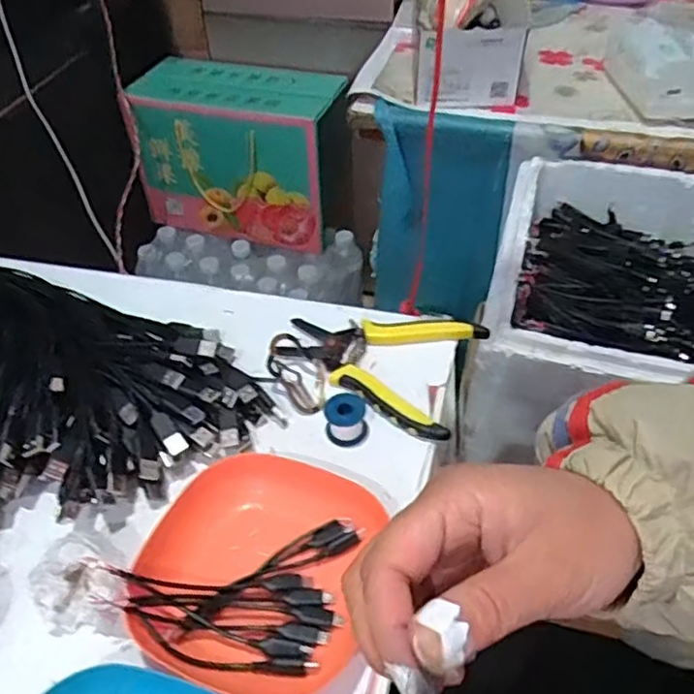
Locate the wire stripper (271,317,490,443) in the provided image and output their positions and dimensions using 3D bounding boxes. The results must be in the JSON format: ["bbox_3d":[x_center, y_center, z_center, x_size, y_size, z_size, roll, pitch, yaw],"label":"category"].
[{"bbox_3d":[0.020,0.010,0.520,0.152,0.021,0.116,15,47,15],"label":"wire stripper"}]

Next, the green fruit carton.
[{"bbox_3d":[-0.167,-0.323,1.094,0.326,0.235,0.158,11,47,12],"label":"green fruit carton"}]

